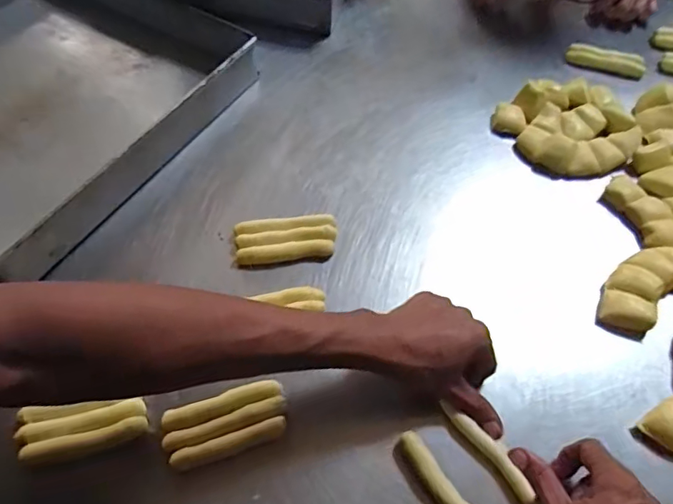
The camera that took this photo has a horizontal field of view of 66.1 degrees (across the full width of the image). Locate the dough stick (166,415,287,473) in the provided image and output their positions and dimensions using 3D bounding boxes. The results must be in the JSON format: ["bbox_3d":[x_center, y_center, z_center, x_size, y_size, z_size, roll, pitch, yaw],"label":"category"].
[{"bbox_3d":[-0.088,0.160,0.427,0.095,0.018,0.015,-15,57,-12],"label":"dough stick"}]

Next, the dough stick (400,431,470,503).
[{"bbox_3d":[0.086,0.190,0.411,0.016,0.017,0.102,-30,61,-21],"label":"dough stick"}]

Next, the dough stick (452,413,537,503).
[{"bbox_3d":[0.133,0.169,0.434,0.020,0.011,0.085,-33,65,-22],"label":"dough stick"}]

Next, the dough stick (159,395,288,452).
[{"bbox_3d":[-0.092,0.146,0.434,0.100,0.014,0.016,-15,57,-12],"label":"dough stick"}]

